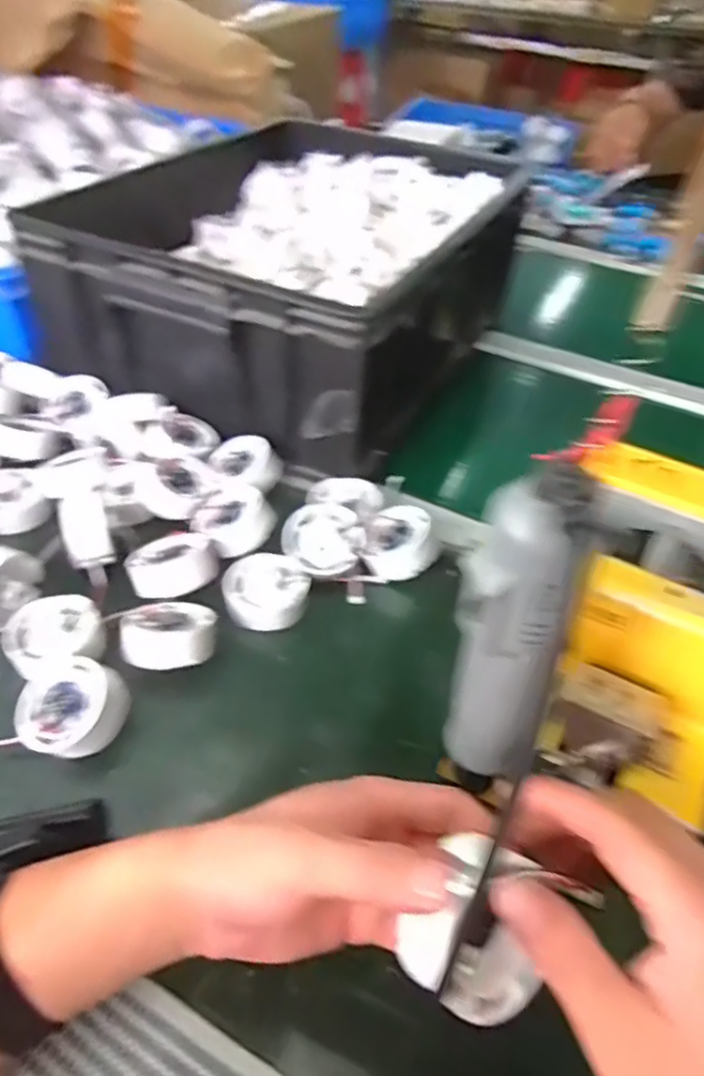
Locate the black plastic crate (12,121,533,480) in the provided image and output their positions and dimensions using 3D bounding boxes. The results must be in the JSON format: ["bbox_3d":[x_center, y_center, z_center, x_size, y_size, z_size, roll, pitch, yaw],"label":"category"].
[{"bbox_3d":[-0.057,-0.290,0.696,0.358,0.131,0.438,22,47,17],"label":"black plastic crate"}]

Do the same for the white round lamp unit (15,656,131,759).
[{"bbox_3d":[-0.165,0.101,0.397,0.054,0.024,0.053,10,67,21],"label":"white round lamp unit"}]

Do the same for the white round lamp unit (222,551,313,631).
[{"bbox_3d":[-0.062,0.035,0.484,0.060,0.033,0.058,2,44,-2],"label":"white round lamp unit"}]

